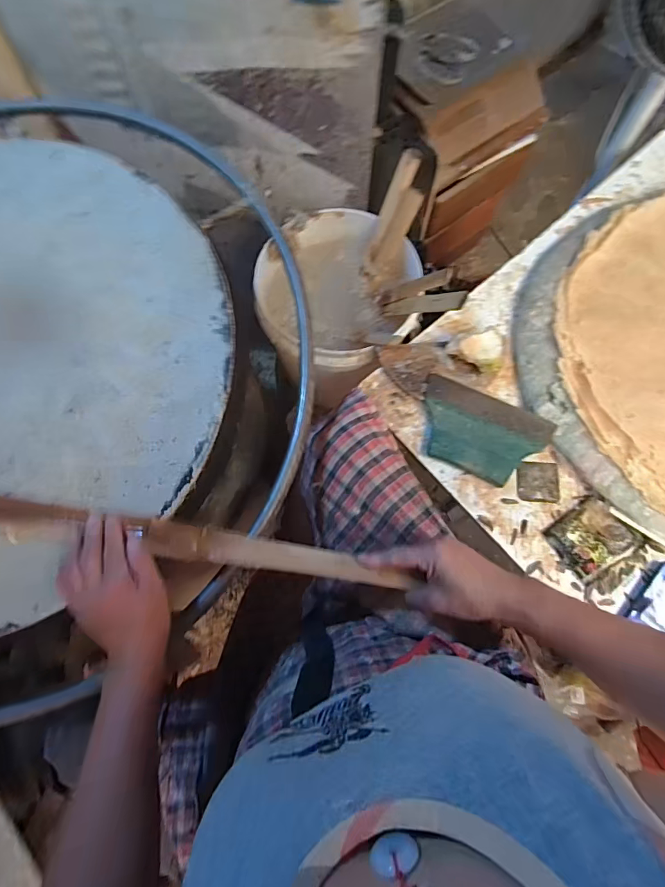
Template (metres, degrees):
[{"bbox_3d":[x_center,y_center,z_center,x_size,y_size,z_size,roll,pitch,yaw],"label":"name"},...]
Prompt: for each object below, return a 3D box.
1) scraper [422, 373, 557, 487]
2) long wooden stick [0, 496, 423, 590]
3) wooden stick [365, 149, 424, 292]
[{"bbox_3d":[0.221,-0.015,0.684,0.193,0.023,0.120,25,79,7],"label":"scraper"},{"bbox_3d":[-0.191,0.100,0.482,0.544,0.026,0.034,9,77,3],"label":"long wooden stick"},{"bbox_3d":[0.106,-0.373,0.774,0.064,0.213,0.034,20,38,6],"label":"wooden stick"}]

